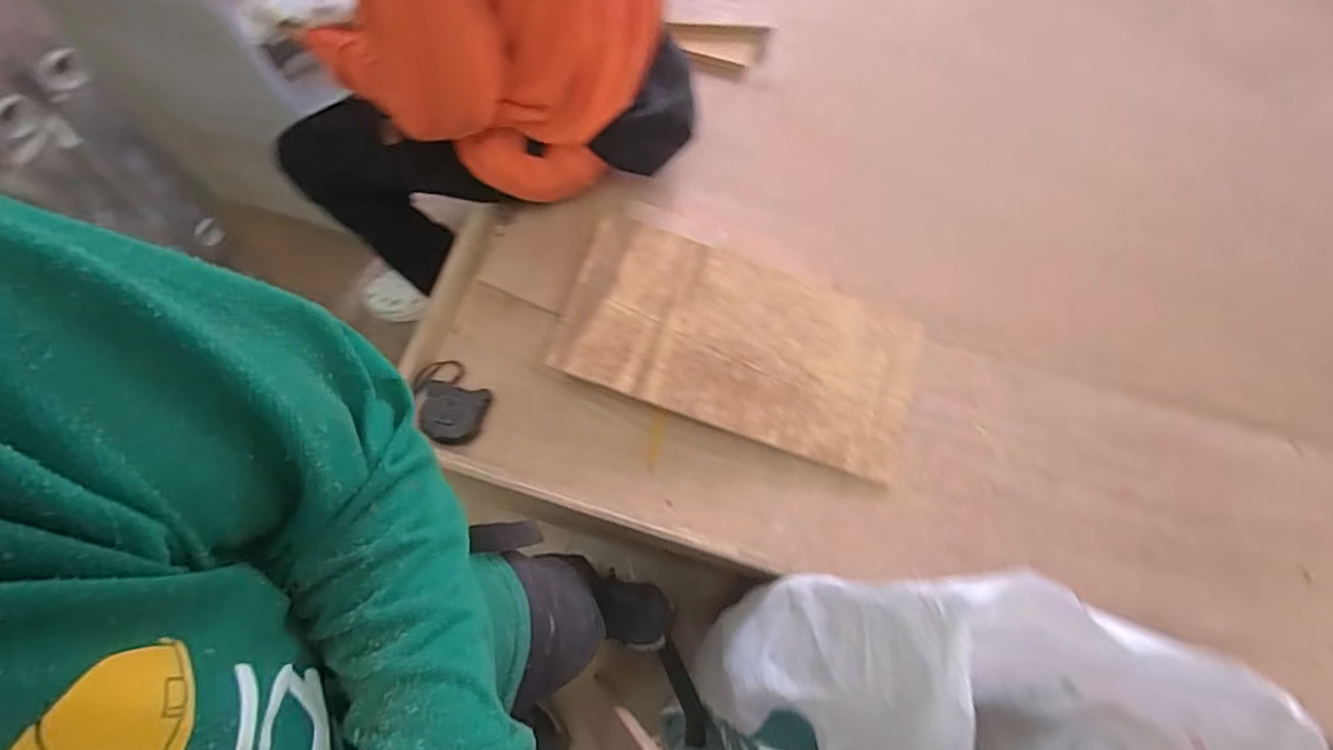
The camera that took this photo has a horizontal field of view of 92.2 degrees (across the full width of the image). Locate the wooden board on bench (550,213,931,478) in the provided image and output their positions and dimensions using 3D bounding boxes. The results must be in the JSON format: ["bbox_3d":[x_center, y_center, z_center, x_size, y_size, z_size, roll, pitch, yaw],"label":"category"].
[{"bbox_3d":[0.106,-0.046,0.884,0.477,0.017,0.247,19,70,-2],"label":"wooden board on bench"}]

